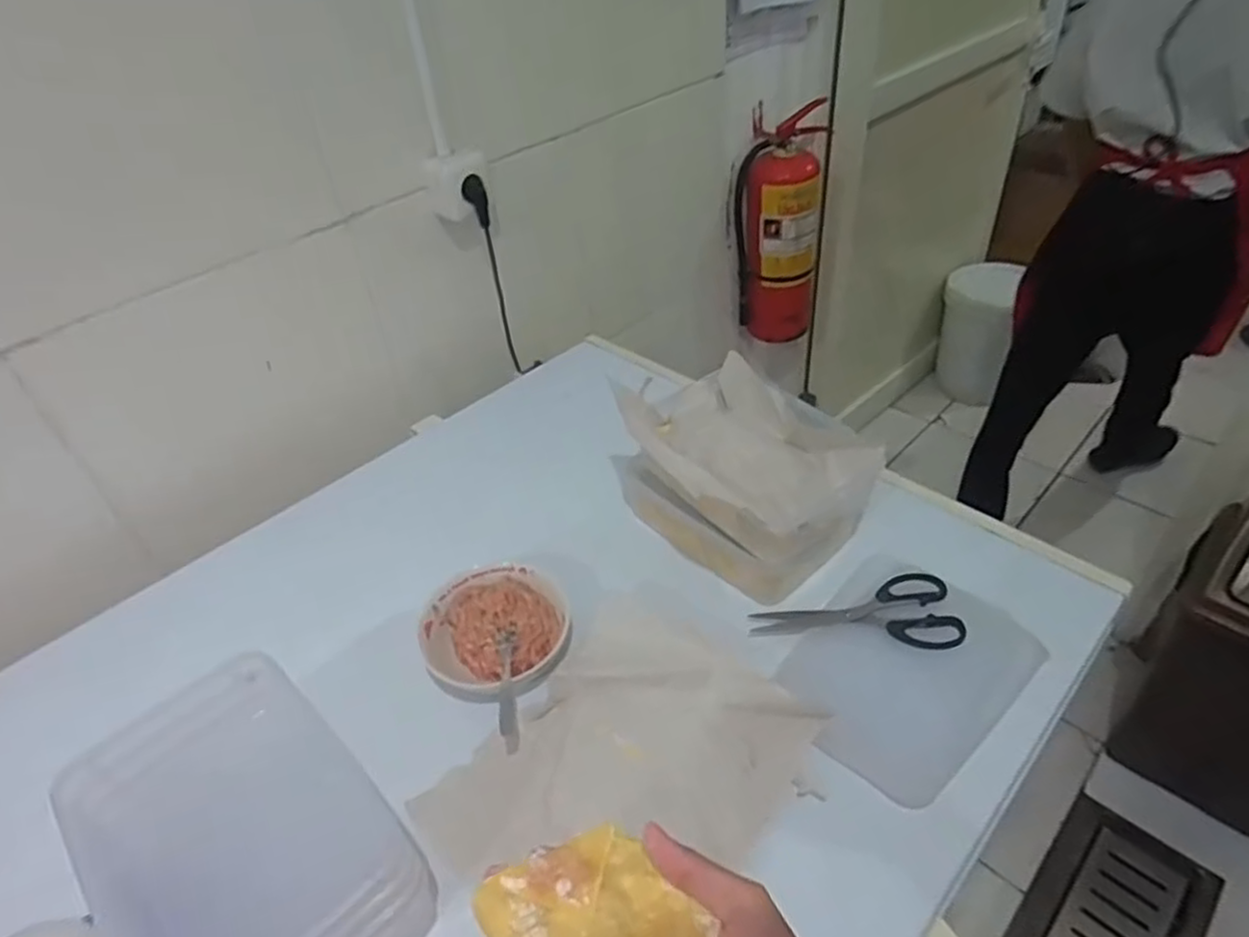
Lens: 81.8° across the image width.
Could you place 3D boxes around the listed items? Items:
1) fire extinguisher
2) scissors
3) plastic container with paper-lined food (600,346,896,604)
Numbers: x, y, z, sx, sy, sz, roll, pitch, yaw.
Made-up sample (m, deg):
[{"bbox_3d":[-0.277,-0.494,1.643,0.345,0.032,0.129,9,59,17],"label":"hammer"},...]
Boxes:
[{"bbox_3d":[0.321,-0.509,1.542,0.175,0.438,0.153,1,41,9],"label":"fire extinguisher"},{"bbox_3d":[0.227,0.139,0.720,0.198,0.010,0.087,-1,41,7],"label":"scissors"},{"bbox_3d":[0.120,0.001,0.780,0.191,0.152,0.231,-31,46,-26],"label":"plastic container with paper-lined food"}]

